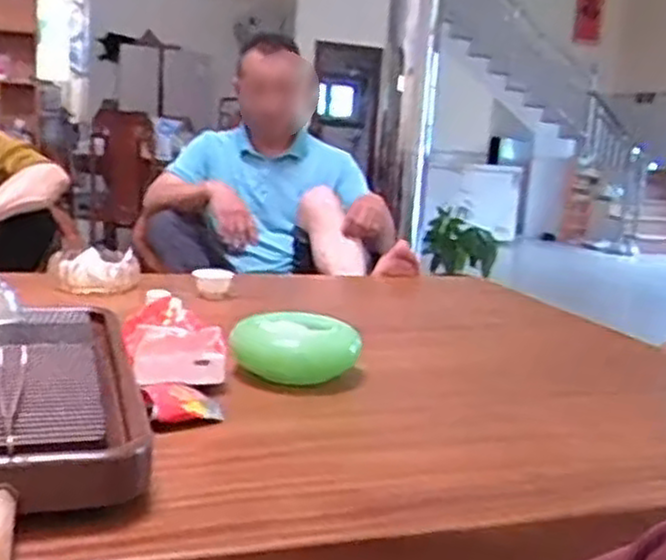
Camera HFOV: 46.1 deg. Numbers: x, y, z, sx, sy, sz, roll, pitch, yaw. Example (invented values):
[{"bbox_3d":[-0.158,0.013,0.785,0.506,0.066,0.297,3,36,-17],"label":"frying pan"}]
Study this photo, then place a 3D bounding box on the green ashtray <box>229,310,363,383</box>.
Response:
[{"bbox_3d":[-0.042,0.071,0.855,0.134,0.056,0.075,2,11,-10],"label":"green ashtray"}]

